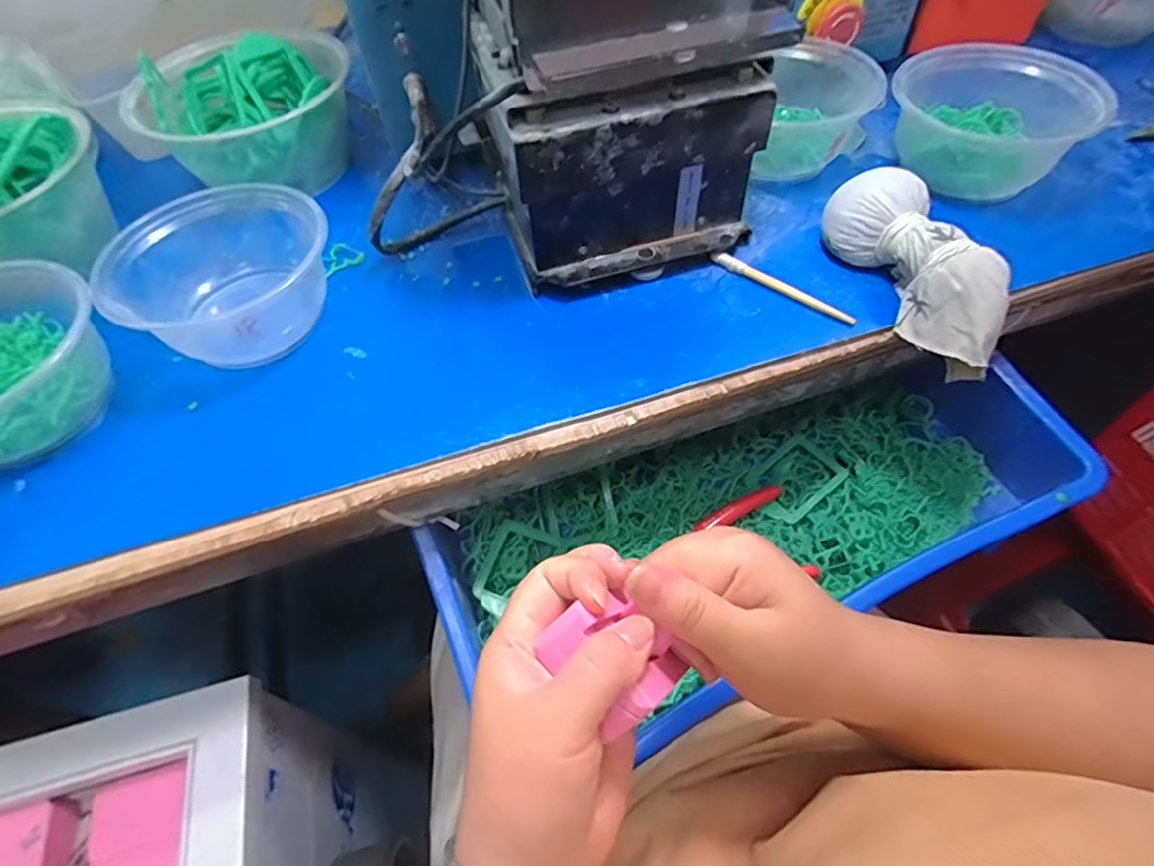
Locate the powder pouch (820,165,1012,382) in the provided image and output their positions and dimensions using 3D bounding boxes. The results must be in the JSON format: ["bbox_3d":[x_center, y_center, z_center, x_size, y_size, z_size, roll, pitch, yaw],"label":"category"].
[{"bbox_3d":[0.216,-0.103,0.376,0.052,0.051,0.142,-22,70,-11],"label":"powder pouch"}]

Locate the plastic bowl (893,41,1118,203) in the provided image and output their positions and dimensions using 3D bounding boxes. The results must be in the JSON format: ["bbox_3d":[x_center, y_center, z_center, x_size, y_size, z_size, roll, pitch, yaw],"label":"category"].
[{"bbox_3d":[0.299,-0.229,0.446,0.134,0.059,0.127,17,58,15],"label":"plastic bowl"}]

